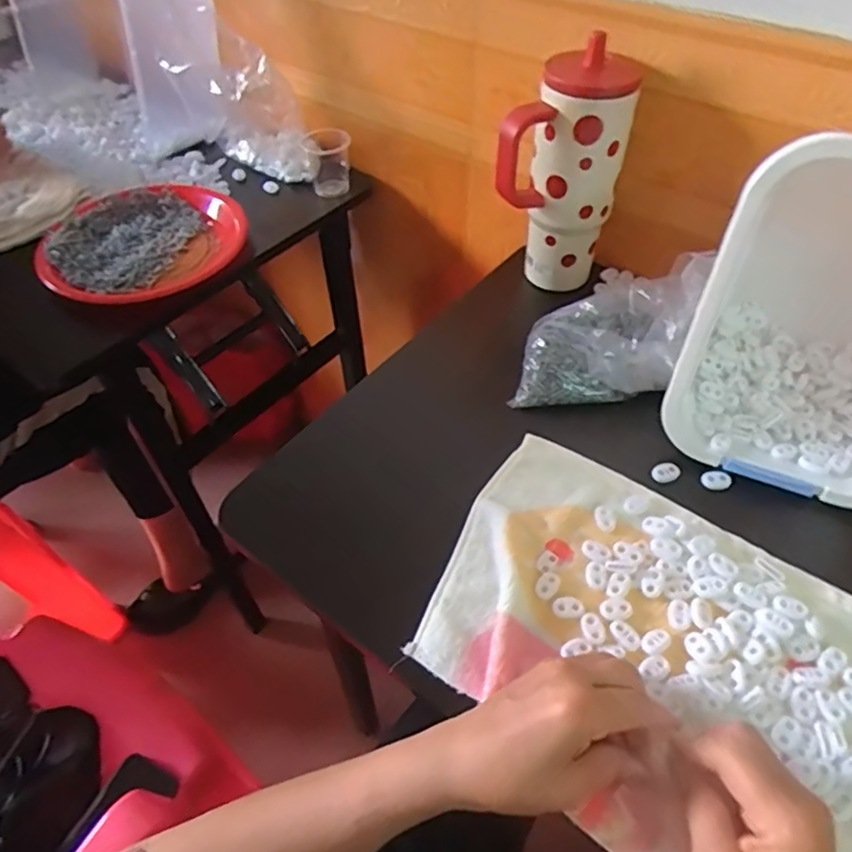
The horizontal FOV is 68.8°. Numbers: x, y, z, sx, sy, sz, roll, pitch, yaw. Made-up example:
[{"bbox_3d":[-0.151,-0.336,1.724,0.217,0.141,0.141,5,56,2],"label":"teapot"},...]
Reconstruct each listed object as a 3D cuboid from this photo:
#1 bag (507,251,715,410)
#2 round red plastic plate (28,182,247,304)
[{"bbox_3d":[0.160,-0.085,0.550,0.130,0.102,0.126,16,53,15],"label":"bag"},{"bbox_3d":[-0.345,-0.230,0.745,0.230,0.040,0.231,-1,50,1],"label":"round red plastic plate"}]

